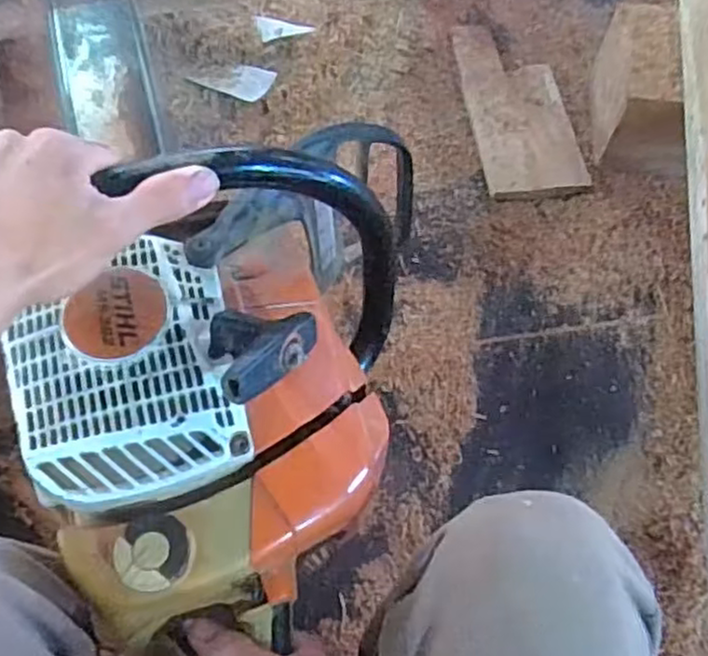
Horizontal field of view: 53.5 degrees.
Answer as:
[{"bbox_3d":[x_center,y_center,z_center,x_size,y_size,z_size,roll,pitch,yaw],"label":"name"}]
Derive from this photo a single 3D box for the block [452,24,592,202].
[{"bbox_3d":[0.256,-0.351,1.113,0.149,0.023,0.346,-7,65,-5],"label":"block"}]

